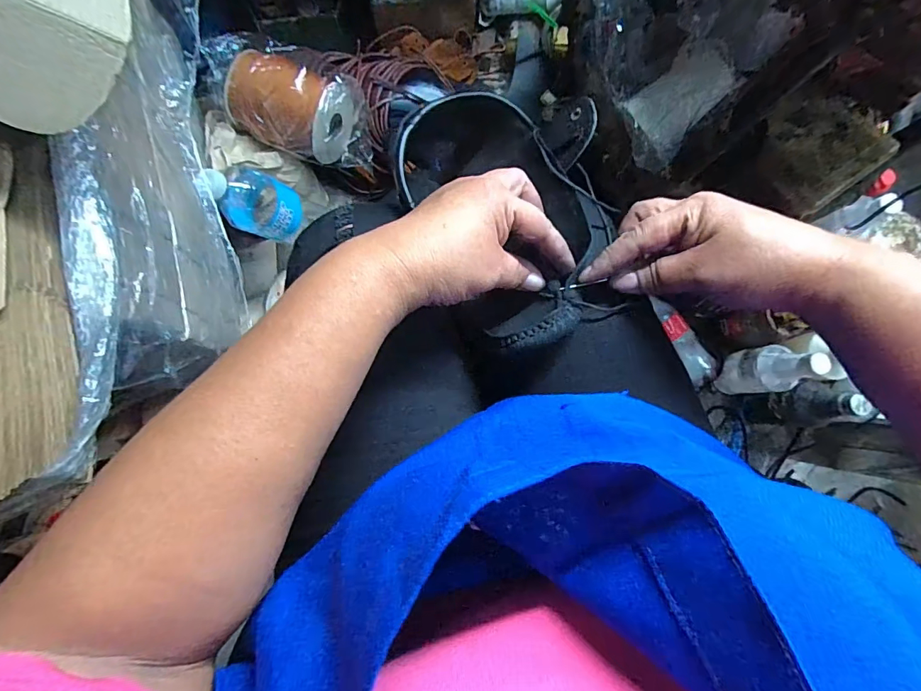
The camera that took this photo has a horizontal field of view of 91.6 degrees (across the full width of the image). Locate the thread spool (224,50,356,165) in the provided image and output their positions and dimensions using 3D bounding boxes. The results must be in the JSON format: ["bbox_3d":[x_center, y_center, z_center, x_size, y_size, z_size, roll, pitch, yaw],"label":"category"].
[{"bbox_3d":[-0.233,-0.324,0.623,0.172,0.106,0.102,21,82,-1],"label":"thread spool"}]

